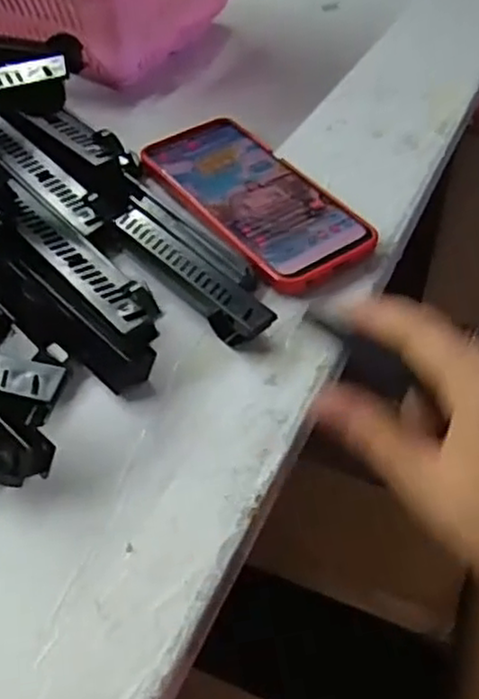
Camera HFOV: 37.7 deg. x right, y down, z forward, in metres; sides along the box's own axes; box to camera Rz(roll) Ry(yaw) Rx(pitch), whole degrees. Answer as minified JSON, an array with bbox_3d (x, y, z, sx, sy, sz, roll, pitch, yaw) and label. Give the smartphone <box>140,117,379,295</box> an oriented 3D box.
[{"bbox_3d":[0.007,-0.098,0.451,0.077,0.015,0.164,-29,58,-23],"label":"smartphone"}]

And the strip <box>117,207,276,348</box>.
[{"bbox_3d":[-0.030,-0.042,0.403,0.024,0.019,0.118,-37,61,-27],"label":"strip"}]

